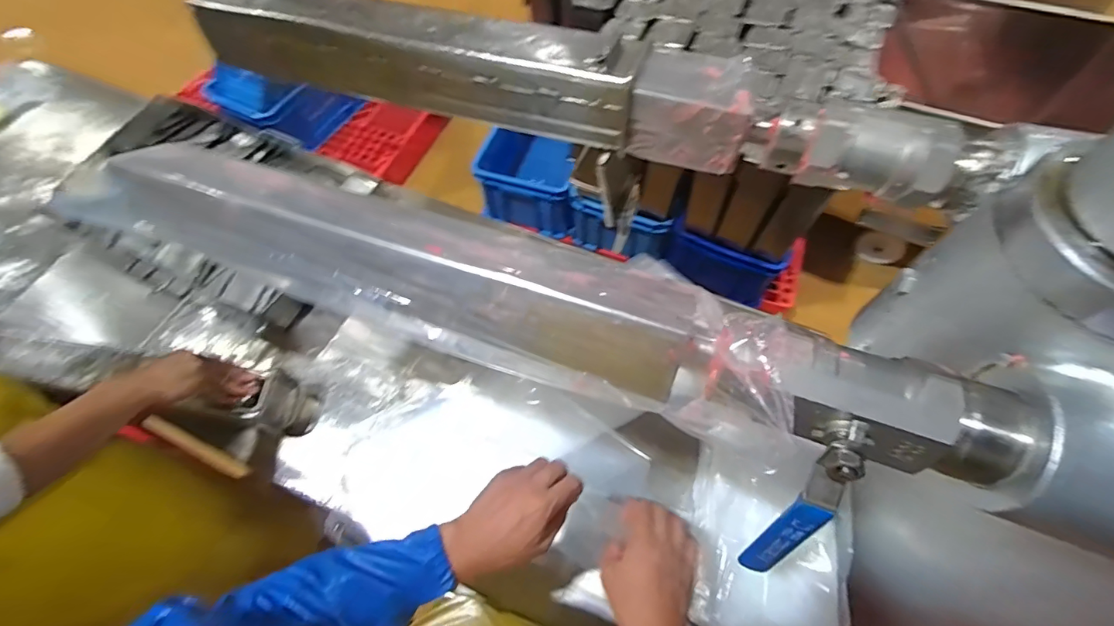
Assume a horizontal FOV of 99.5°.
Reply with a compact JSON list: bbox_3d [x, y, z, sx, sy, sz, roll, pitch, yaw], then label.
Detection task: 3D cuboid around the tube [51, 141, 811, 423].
[{"bbox_3d":[-0.148,-0.050,0.443,0.701,0.082,0.117,17,64,11],"label":"tube"}]

